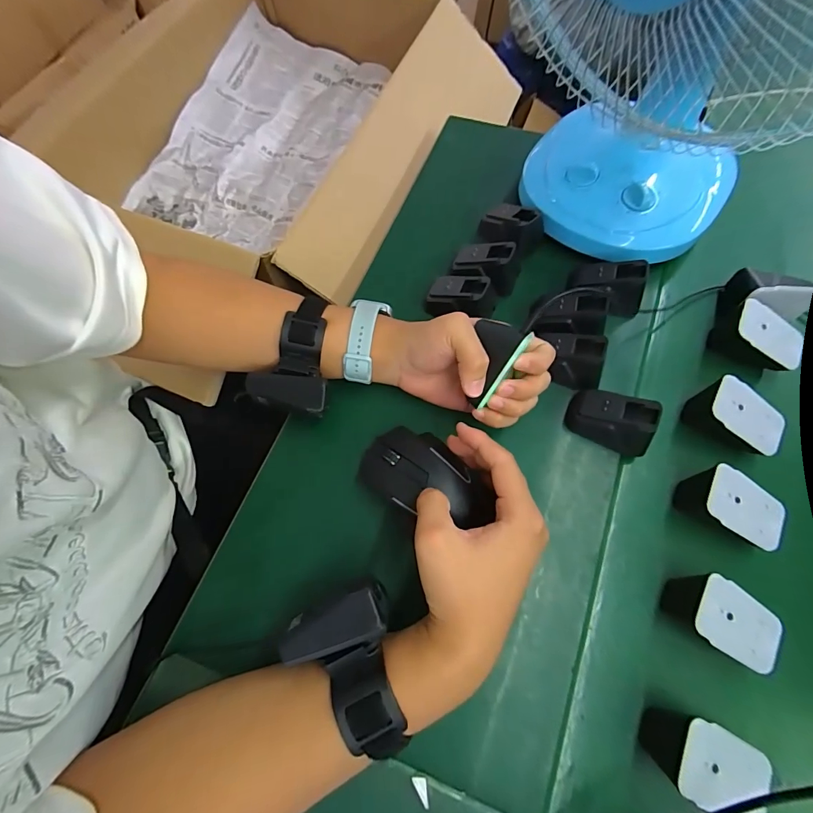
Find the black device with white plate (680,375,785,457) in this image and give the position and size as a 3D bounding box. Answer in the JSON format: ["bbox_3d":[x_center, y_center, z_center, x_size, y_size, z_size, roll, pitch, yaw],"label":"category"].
[{"bbox_3d":[0.285,0.011,0.341,0.069,0.043,0.052,24,72,10],"label":"black device with white plate"}]

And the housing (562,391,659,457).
[{"bbox_3d":[0.176,0.010,0.338,0.066,0.043,0.038,23,71,10],"label":"housing"}]

